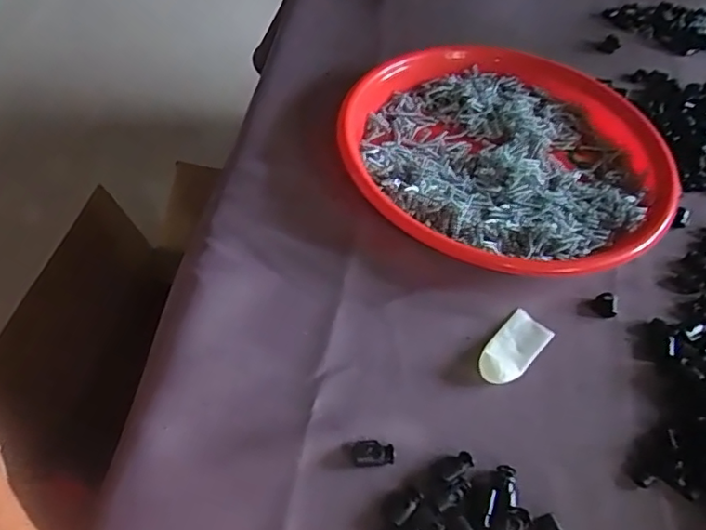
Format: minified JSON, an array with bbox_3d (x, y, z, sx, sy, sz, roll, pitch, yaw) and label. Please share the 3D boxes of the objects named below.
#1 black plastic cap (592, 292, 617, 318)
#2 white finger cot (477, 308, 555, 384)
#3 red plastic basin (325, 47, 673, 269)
[{"bbox_3d":[0.160,0.025,0.384,0.014,0.006,0.015,17,52,9],"label":"black plastic cap"},{"bbox_3d":[0.094,0.048,0.353,0.026,0.008,0.054,36,57,22],"label":"white finger cot"},{"bbox_3d":[0.114,-0.082,0.446,0.234,0.029,0.225,2,51,-3],"label":"red plastic basin"}]

